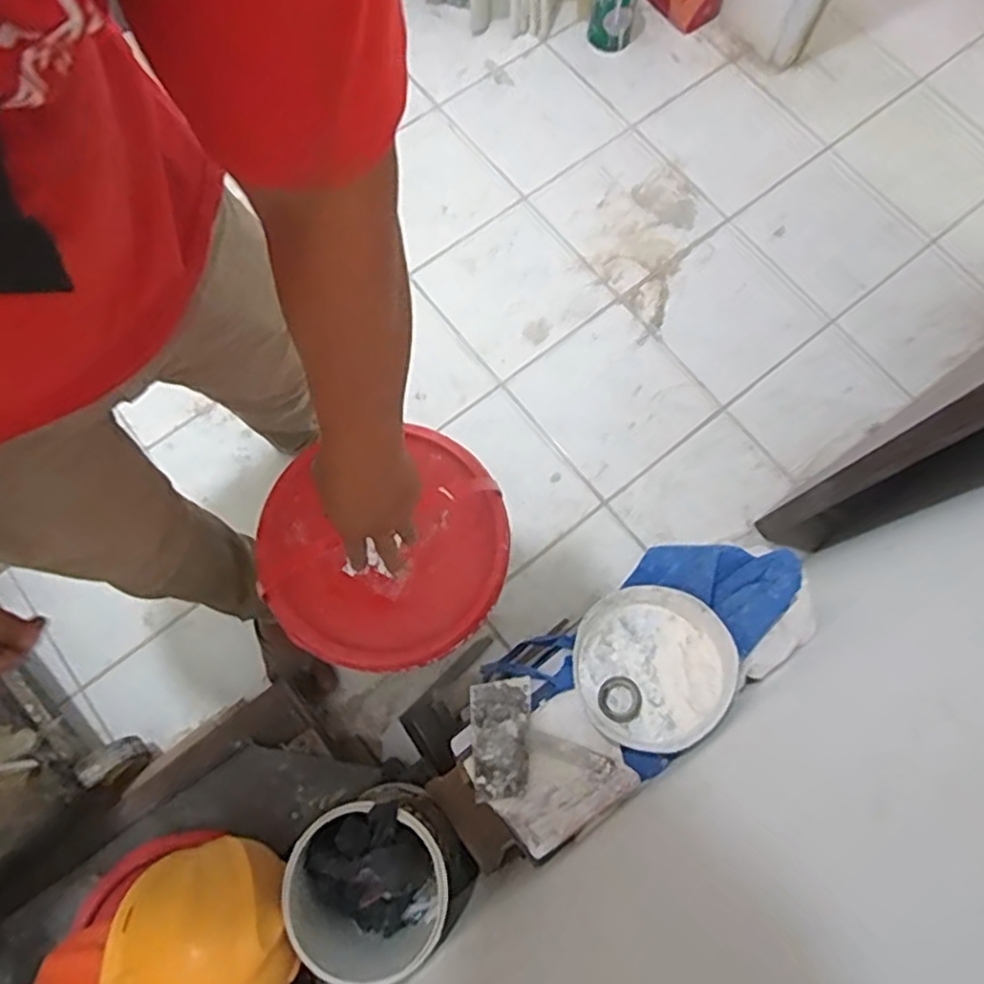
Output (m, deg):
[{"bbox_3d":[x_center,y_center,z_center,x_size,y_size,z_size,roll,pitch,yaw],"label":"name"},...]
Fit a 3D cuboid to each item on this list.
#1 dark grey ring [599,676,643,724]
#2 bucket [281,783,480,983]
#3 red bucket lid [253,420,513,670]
[{"bbox_3d":[0.144,0.233,0.759,0.048,0.008,0.049,0,74,-1],"label":"dark grey ring"},{"bbox_3d":[-0.134,0.473,0.827,0.189,0.223,0.190,0,74,-1],"label":"bucket"},{"bbox_3d":[-0.132,0.071,0.834,0.300,0.034,0.277,1,70,-2],"label":"red bucket lid"}]

